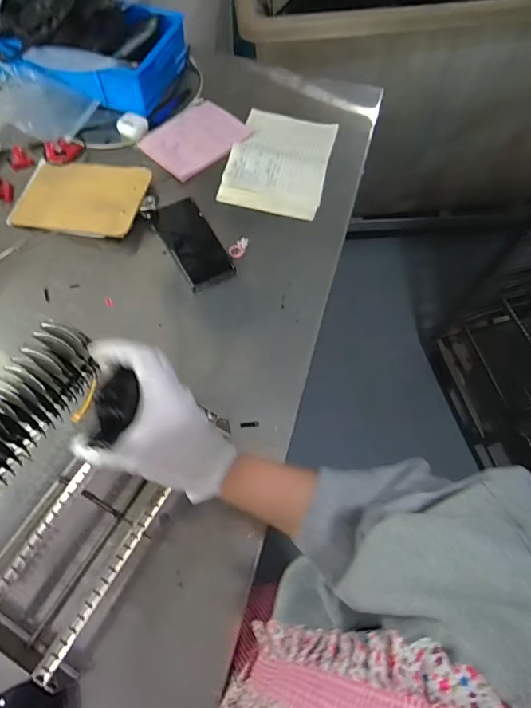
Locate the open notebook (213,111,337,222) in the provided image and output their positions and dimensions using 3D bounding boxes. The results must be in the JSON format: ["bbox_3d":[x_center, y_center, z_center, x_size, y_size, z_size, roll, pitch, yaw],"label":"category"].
[{"bbox_3d":[0.028,-0.353,0.798,0.170,0.021,0.235,13,65,5],"label":"open notebook"}]

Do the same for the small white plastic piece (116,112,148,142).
[{"bbox_3d":[-0.242,-0.416,0.818,0.055,0.031,0.045,-15,65,-9],"label":"small white plastic piece"}]

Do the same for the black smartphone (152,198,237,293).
[{"bbox_3d":[-0.120,-0.183,0.725,0.079,0.017,0.171,-27,68,-14],"label":"black smartphone"}]

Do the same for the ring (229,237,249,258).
[{"bbox_3d":[-0.041,-0.172,0.721,0.024,0.006,0.042,31,67,13],"label":"ring"}]

